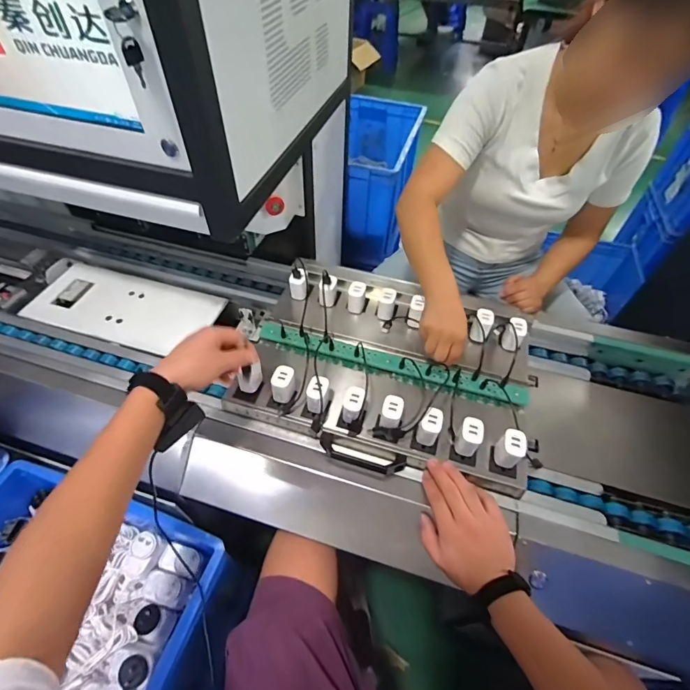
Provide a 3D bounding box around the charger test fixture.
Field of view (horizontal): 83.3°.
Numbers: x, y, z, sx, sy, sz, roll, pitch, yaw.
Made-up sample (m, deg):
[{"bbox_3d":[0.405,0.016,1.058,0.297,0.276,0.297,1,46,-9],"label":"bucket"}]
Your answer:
[{"bbox_3d":[0.078,0.044,0.680,0.488,0.103,0.338,17,53,11],"label":"charger test fixture"}]

